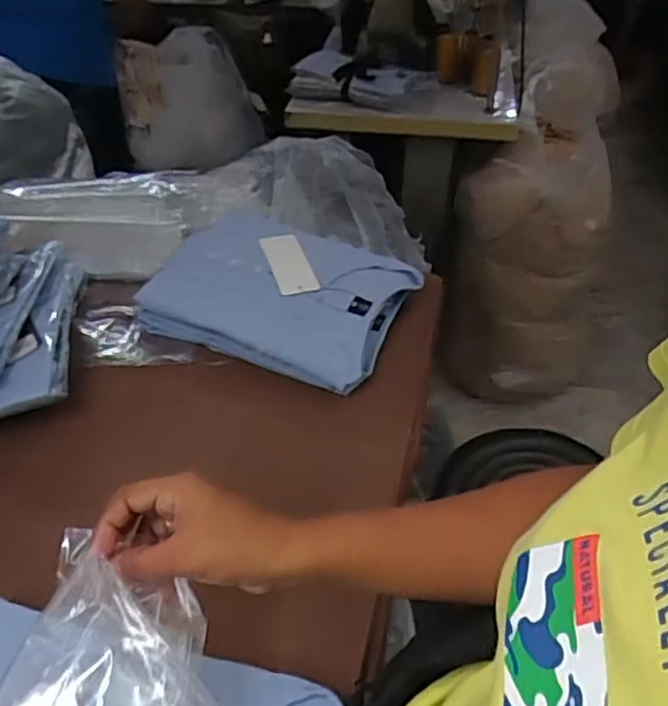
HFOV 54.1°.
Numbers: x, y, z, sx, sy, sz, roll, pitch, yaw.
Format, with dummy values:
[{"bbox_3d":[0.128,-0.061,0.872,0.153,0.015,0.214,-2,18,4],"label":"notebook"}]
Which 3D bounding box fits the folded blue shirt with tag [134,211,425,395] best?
[{"bbox_3d":[-0.058,-0.081,0.784,0.280,0.051,0.229,16,44,17],"label":"folded blue shirt with tag"}]

